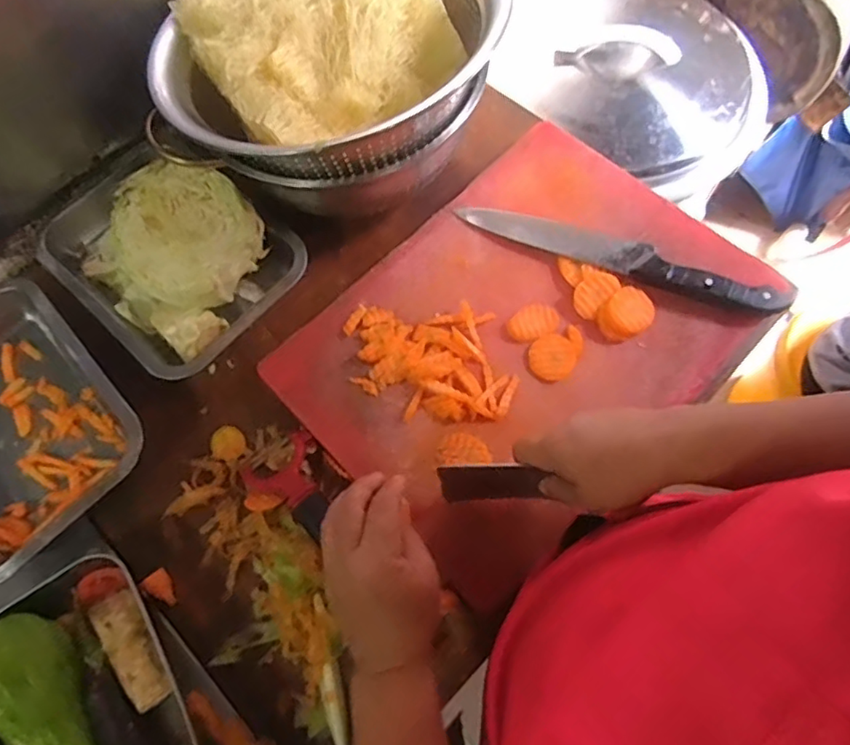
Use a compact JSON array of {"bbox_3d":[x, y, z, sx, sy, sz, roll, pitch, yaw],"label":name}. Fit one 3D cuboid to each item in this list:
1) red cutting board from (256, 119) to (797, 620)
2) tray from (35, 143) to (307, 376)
[{"bbox_3d":[0.088,-0.040,0.525,0.388,0.028,0.289,-43,71,-12],"label":"red cutting board"},{"bbox_3d":[-0.260,-0.130,0.566,0.250,0.106,0.185,39,76,18],"label":"tray"}]

